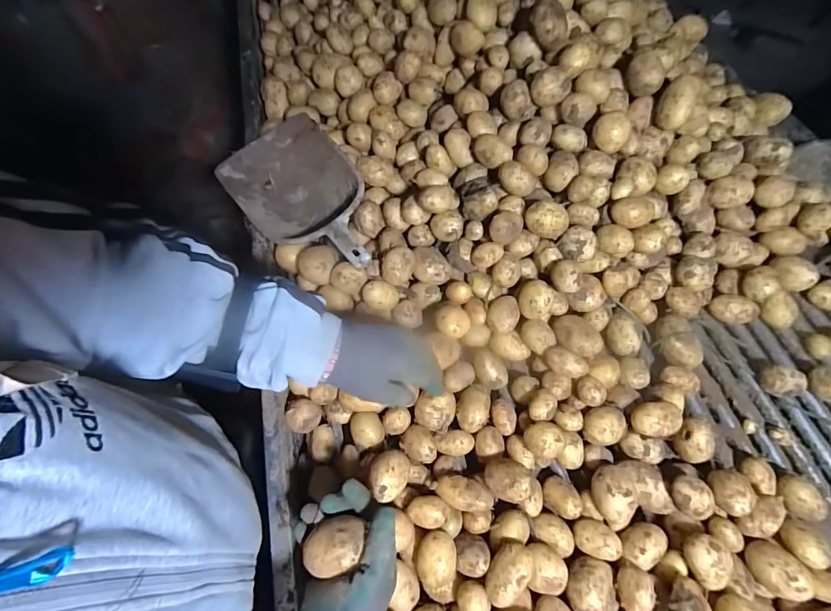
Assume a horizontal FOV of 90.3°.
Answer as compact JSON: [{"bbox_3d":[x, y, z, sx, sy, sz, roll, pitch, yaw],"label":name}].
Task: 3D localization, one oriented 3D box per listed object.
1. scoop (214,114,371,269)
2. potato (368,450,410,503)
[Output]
[{"bbox_3d":[-0.171,-0.166,0.667,0.179,0.058,0.320,-34,63,-17],"label":"scoop"},{"bbox_3d":[-0.030,0.206,0.495,0.043,0.047,0.056,4,59,5],"label":"potato"}]

